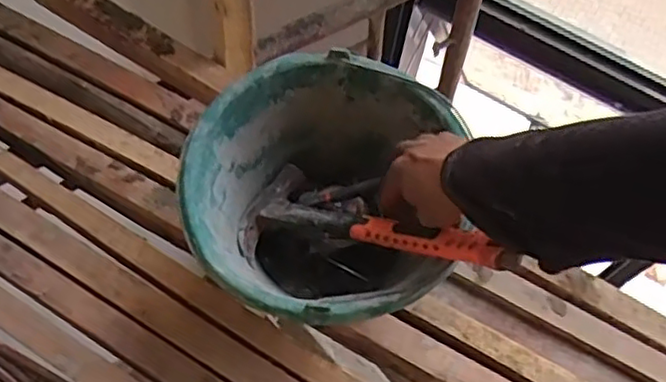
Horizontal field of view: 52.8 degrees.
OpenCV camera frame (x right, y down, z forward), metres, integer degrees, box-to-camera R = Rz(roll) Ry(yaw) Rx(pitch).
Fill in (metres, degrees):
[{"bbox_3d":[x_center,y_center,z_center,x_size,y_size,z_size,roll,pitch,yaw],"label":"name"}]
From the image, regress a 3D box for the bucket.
[{"bbox_3d":[-0.014,0.028,0.706,0.241,0.214,0.264,1,63,-3],"label":"bucket"}]

